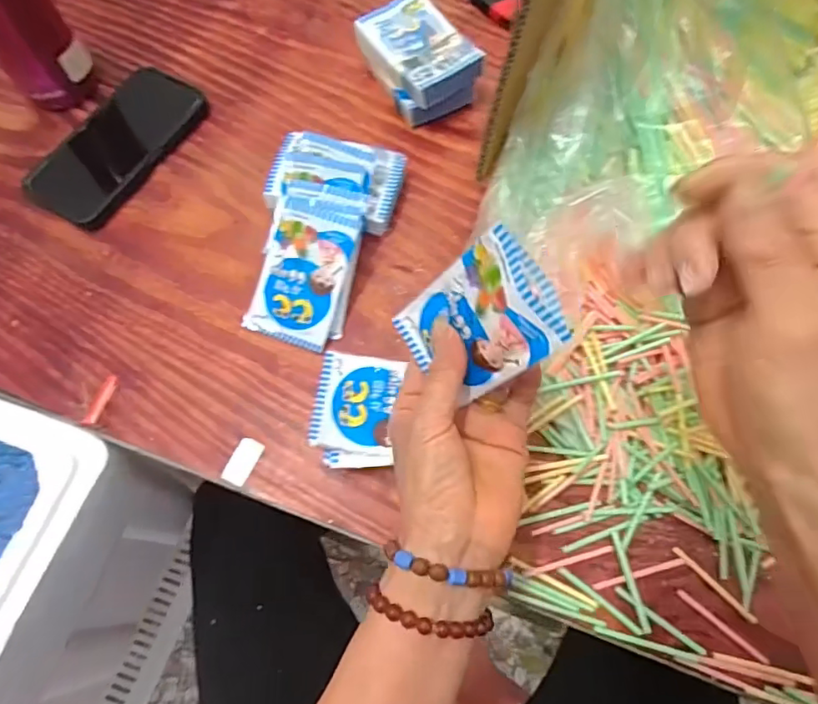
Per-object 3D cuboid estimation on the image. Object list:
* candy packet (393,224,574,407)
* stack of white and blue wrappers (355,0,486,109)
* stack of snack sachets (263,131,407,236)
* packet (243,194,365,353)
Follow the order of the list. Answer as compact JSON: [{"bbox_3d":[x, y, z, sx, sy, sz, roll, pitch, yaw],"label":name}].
[{"bbox_3d":[0.034,-0.013,0.290,0.013,0.102,0.064,-25,83,-35],"label":"candy packet"},{"bbox_3d":[0.012,-0.264,0.507,0.072,0.050,0.114,-34,72,-13],"label":"stack of white and blue wrappers"},{"bbox_3d":[-0.061,-0.145,0.459,0.107,0.048,0.072,8,68,3],"label":"stack of snack sachets"},{"bbox_3d":[-0.081,-0.061,0.426,0.067,0.014,0.108,19,96,8],"label":"packet"}]

